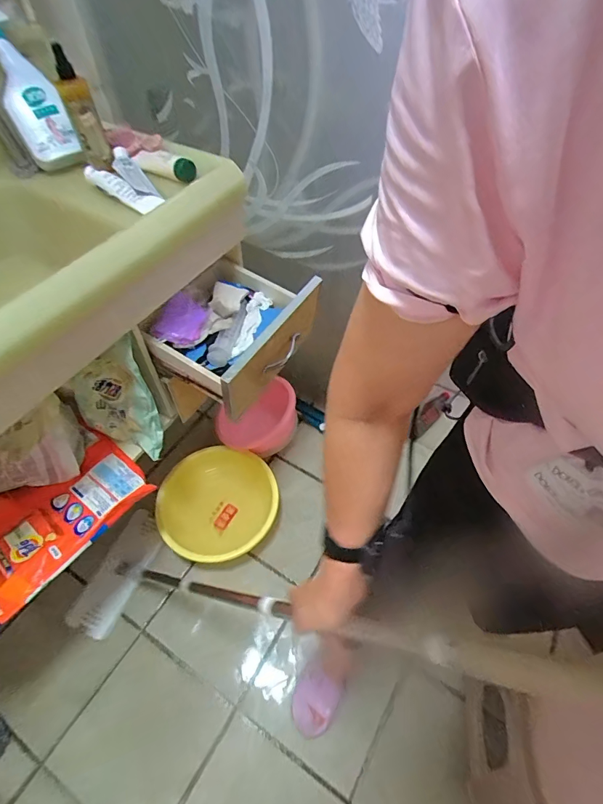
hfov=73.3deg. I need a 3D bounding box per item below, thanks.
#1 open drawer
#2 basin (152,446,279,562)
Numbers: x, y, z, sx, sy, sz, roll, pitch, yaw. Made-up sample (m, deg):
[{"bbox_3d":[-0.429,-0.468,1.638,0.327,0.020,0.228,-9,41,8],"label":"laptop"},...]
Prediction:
[{"bbox_3d":[-0.138,-0.155,0.842,0.240,0.143,0.306,30,59,19],"label":"open drawer"},{"bbox_3d":[-0.239,0.291,1.159,0.314,0.102,0.317,0,54,-1],"label":"basin"}]

